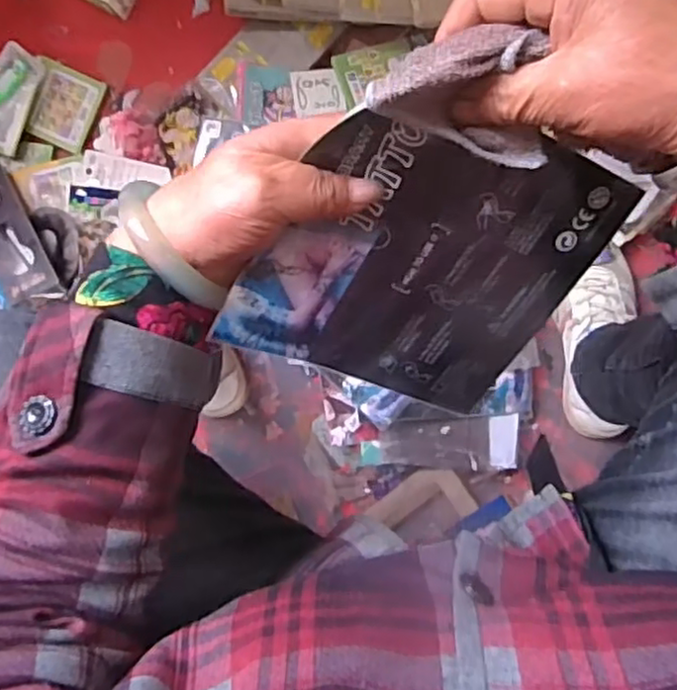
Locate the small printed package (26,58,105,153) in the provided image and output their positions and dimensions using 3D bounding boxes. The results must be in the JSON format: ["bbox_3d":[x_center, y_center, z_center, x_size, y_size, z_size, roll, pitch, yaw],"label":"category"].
[{"bbox_3d":[-0.329,-0.287,0.818,0.074,0.023,0.093,23,95,4],"label":"small printed package"}]

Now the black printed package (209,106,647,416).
[{"bbox_3d":[0.047,-0.039,0.342,0.162,0.016,0.156,21,119,-21],"label":"black printed package"}]

